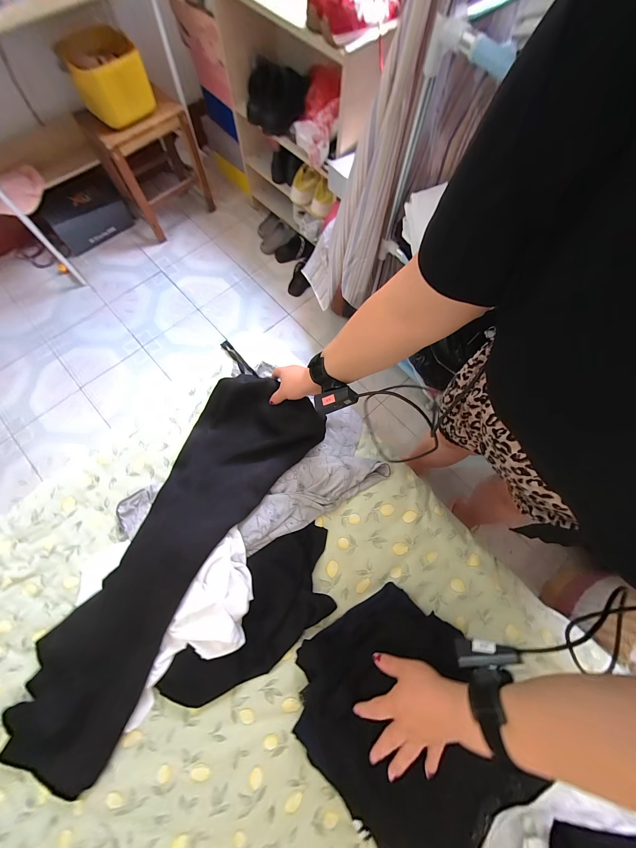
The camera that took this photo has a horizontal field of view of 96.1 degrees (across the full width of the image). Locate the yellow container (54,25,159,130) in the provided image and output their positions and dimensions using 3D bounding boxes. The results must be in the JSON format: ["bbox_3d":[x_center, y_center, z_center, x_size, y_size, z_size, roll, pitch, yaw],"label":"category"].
[{"bbox_3d":[-0.632,-1.055,0.873,0.205,0.169,0.141,-31,75,-12],"label":"yellow container"}]

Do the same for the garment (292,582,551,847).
[{"bbox_3d":[0.125,0.431,0.427,0.311,0.089,0.273,36,75,9],"label":"garment"}]

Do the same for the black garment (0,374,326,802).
[{"bbox_3d":[-0.253,0.220,0.502,0.211,0.062,0.693,29,77,8],"label":"black garment"}]

